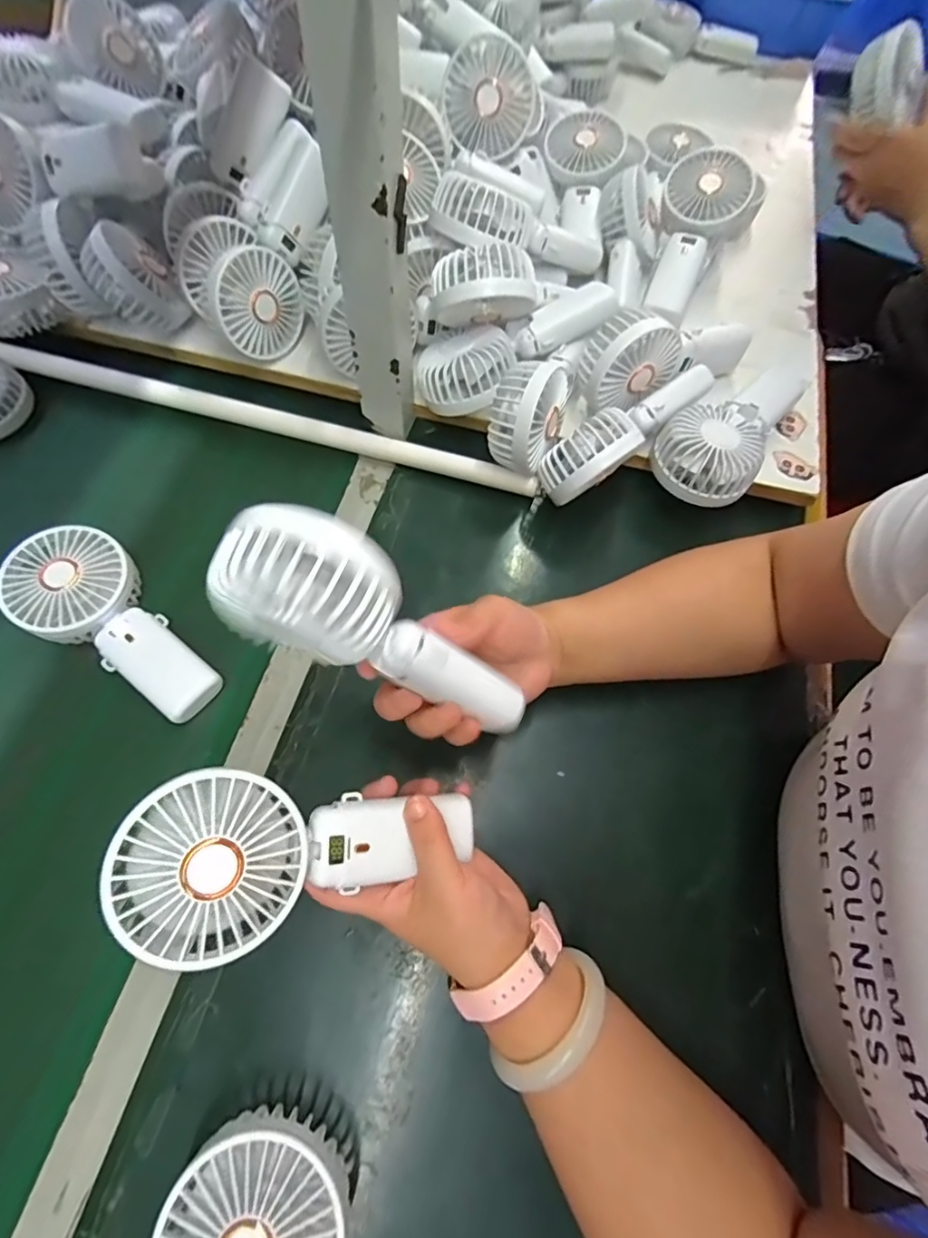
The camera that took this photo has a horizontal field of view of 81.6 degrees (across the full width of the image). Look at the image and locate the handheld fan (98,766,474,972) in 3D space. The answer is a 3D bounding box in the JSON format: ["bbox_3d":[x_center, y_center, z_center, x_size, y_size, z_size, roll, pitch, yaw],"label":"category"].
[{"bbox_3d":[-0.087,0.132,0.290,0.179,0.042,0.085,14,71,-25],"label":"handheld fan"}]

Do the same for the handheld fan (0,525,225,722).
[{"bbox_3d":[-0.262,0.002,0.411,0.180,0.046,0.082,34,68,12],"label":"handheld fan"}]

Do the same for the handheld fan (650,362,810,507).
[{"bbox_3d":[0.237,-0.163,0.475,0.148,0.042,0.084,-39,73,-18],"label":"handheld fan"}]

